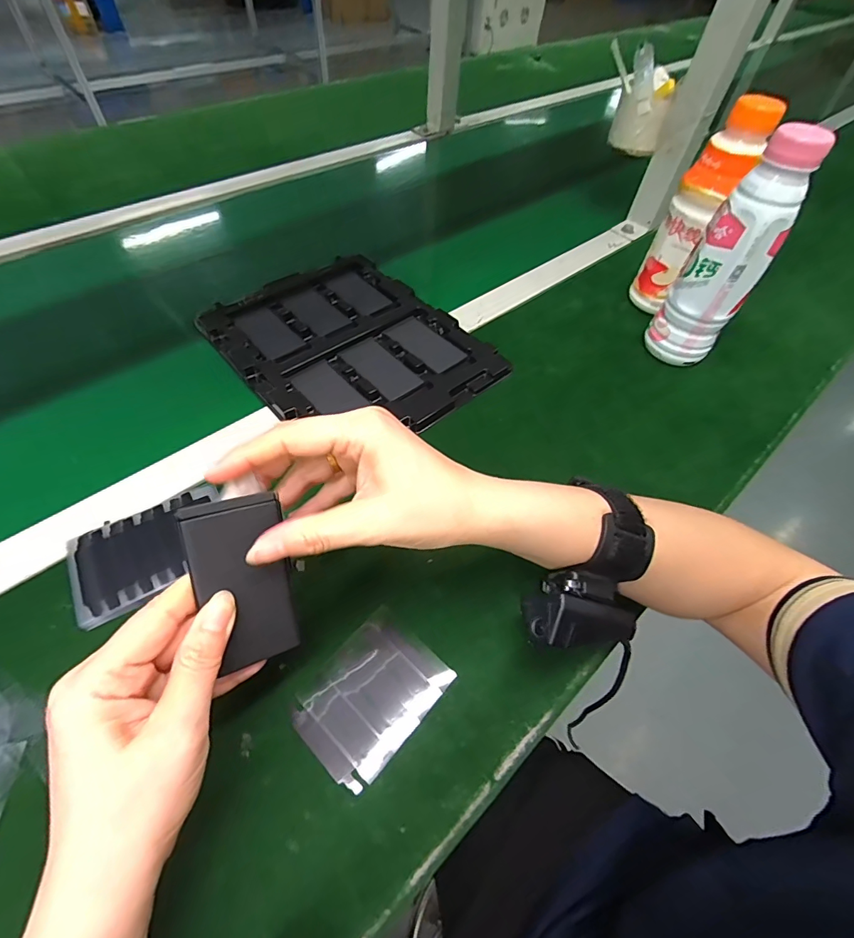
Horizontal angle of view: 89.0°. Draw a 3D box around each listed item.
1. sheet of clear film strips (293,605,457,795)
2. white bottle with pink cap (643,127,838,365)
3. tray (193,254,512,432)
[{"bbox_3d":[-0.035,0.141,0.274,0.067,0.004,0.087,37,60,20],"label":"sheet of clear film strips"},{"bbox_3d":[0.290,-0.200,0.416,0.067,0.195,0.079,33,58,18],"label":"white bottle with pink cap"},{"bbox_3d":[-0.081,-0.134,0.457,0.215,0.015,0.273,-35,64,-26],"label":"tray"}]

